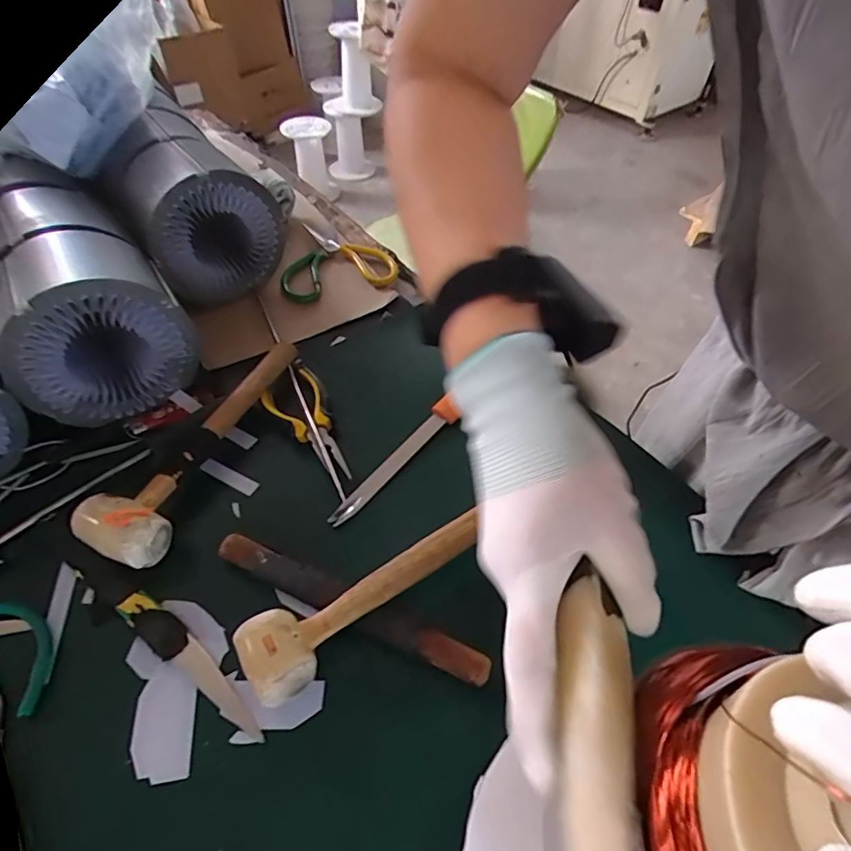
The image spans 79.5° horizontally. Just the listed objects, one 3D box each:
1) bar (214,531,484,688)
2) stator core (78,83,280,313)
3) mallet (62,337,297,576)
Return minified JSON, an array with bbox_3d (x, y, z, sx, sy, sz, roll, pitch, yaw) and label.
[{"bbox_3d":[-0.059,0.135,0.390,0.224,0.026,0.026,21,54,16],"label":"bar"},{"bbox_3d":[-0.287,-0.256,0.617,0.148,0.147,0.175,-37,60,-27],"label":"stator core"},{"bbox_3d":[-0.201,0.012,0.476,0.090,0.041,0.257,20,54,15],"label":"mallet"}]

